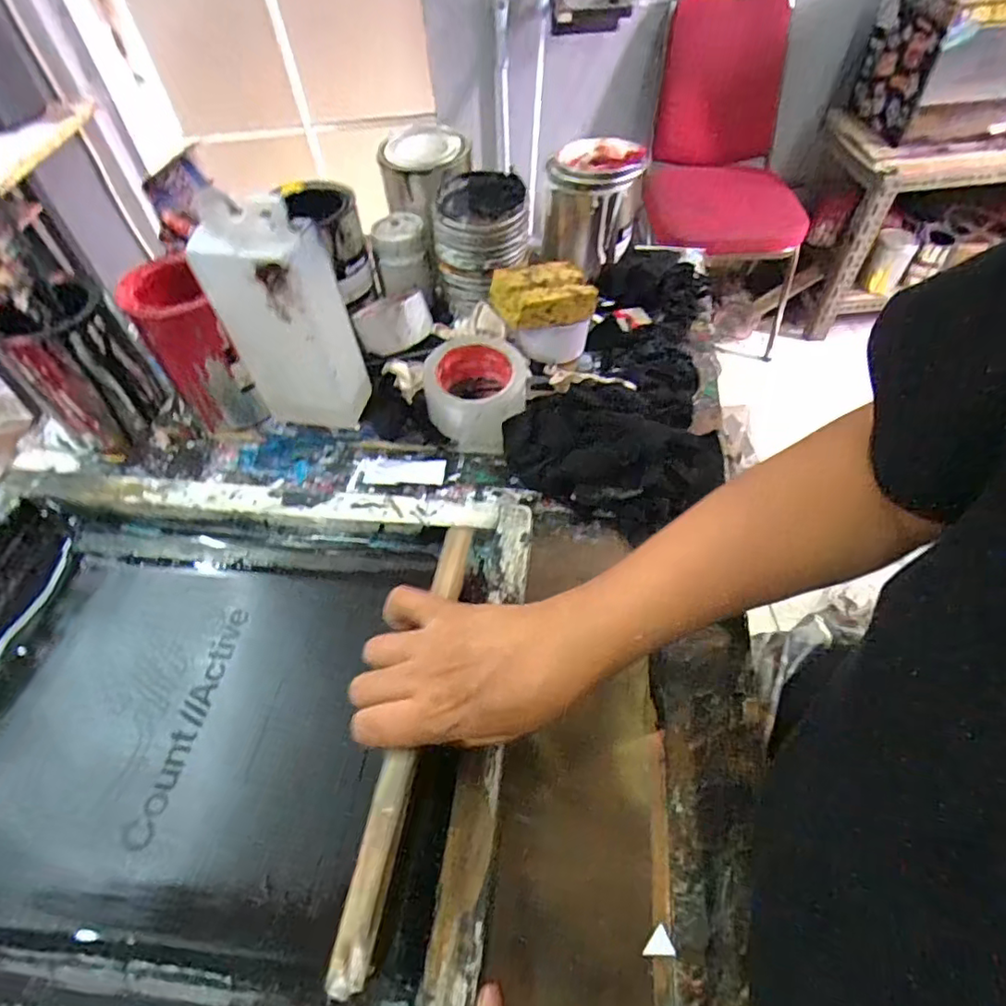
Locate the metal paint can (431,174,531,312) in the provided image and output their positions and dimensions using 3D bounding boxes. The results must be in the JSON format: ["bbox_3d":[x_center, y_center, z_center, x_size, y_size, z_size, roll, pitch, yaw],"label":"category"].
[{"bbox_3d":[-0.023,-0.300,0.664,0.101,0.112,0.098,-2,52,2],"label":"metal paint can"}]

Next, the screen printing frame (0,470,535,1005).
[{"bbox_3d":[-0.243,0.157,0.434,0.487,0.045,0.411,3,52,6],"label":"screen printing frame"}]

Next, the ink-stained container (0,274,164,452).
[{"bbox_3d":[-0.428,-0.138,0.601,0.097,0.148,0.094,-36,58,-22],"label":"ink-stained container"}]

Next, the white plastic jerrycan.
[{"bbox_3d":[-0.196,-0.161,0.548,0.101,0.237,0.065,9,53,11],"label":"white plastic jerrycan"}]

